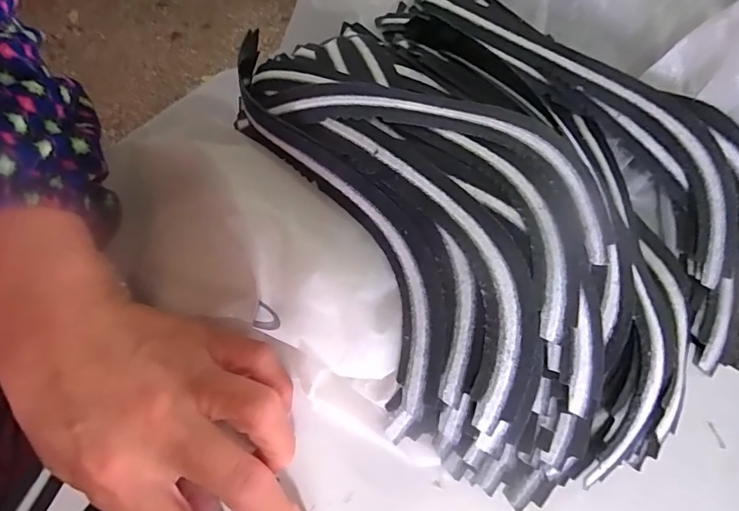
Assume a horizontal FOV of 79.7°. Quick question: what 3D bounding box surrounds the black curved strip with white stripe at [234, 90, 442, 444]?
[{"bbox_3d":[-0.007,-0.012,0.196,0.051,0.039,0.173,-27,76,-5],"label":"black curved strip with white stripe"}]

